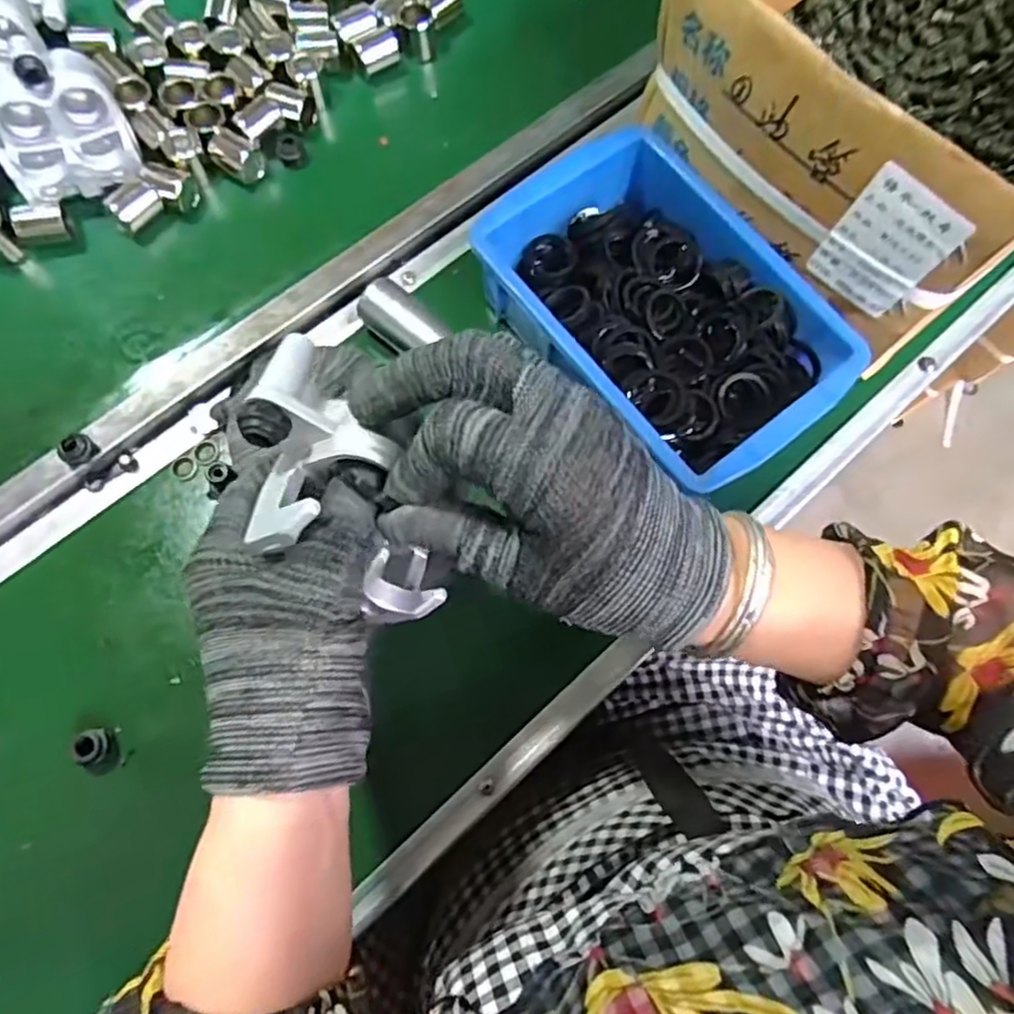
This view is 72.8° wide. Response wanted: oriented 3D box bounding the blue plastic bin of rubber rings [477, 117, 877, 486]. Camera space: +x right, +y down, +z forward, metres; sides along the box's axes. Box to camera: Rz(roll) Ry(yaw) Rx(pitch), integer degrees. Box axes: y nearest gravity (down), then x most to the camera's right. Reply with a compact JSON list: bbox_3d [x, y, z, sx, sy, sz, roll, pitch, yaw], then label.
[{"bbox_3d":[0.087,-0.115,0.411,0.141,0.055,0.215,-37,81,-12],"label":"blue plastic bin of rubber rings"}]

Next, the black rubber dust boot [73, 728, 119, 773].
[{"bbox_3d":[-0.208,0.124,0.351,0.015,0.019,0.022,-5,76,-5],"label":"black rubber dust boot"}]

